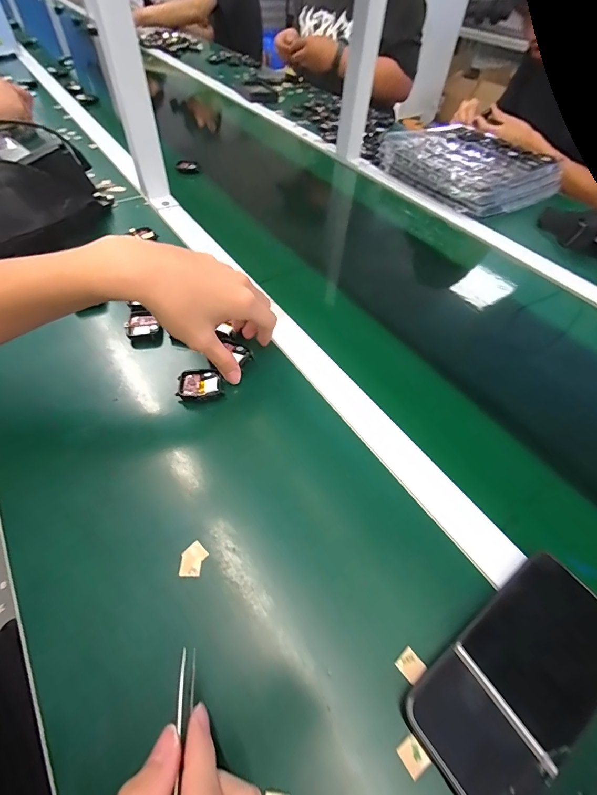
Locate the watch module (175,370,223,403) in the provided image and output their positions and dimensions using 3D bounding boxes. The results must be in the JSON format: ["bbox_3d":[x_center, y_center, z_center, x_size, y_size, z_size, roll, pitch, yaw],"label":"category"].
[{"bbox_3d":[-0.103,-0.014,0.377,0.044,0.008,0.039,-5,53,-8],"label":"watch module"}]

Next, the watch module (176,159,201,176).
[{"bbox_3d":[-0.225,-0.468,0.729,0.047,0.021,0.026,-17,55,-17],"label":"watch module"}]

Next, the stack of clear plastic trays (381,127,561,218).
[{"bbox_3d":[0.351,-0.482,0.755,0.256,0.067,0.287,-28,59,-23],"label":"stack of clear plastic trays"}]

